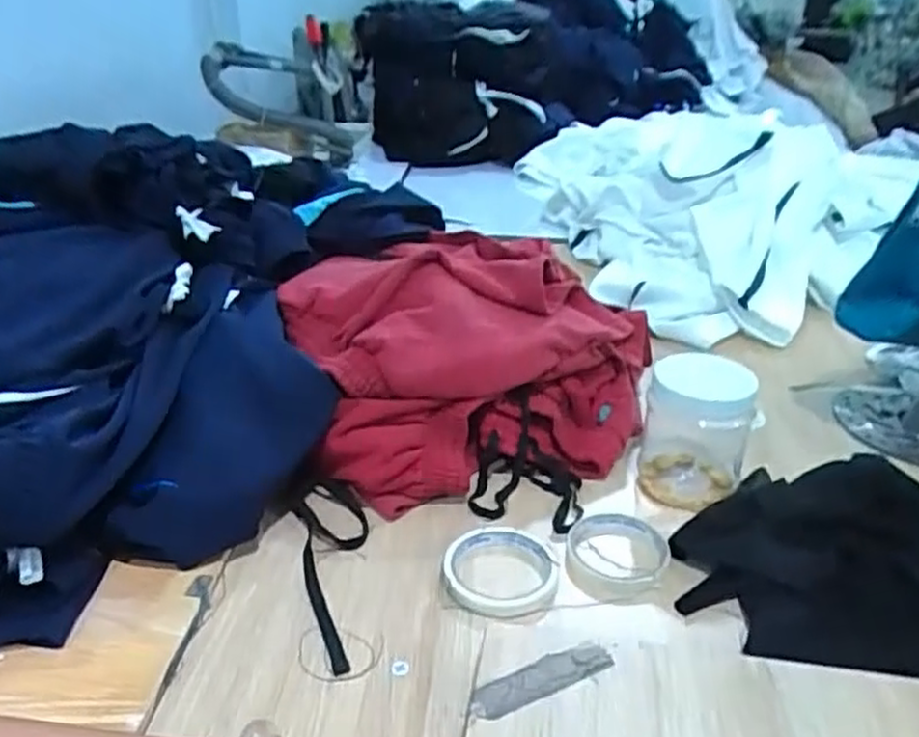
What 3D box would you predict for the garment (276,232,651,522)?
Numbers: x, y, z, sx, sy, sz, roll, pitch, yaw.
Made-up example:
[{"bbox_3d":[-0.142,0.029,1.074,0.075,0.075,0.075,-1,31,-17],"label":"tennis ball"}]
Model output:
[{"bbox_3d":[0.009,-0.021,0.801,0.366,0.164,0.322,-8,30,-15],"label":"garment"}]

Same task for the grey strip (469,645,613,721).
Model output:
[{"bbox_3d":[0.052,0.202,0.474,0.099,0.004,0.026,-13,33,-22],"label":"grey strip"}]

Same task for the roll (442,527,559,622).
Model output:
[{"bbox_3d":[0.036,0.168,0.615,0.094,0.011,0.100,0,29,0],"label":"roll"}]

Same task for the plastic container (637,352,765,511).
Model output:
[{"bbox_3d":[0.228,0.056,0.705,0.094,0.122,0.098,9,30,16],"label":"plastic container"}]

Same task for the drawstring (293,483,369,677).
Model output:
[{"bbox_3d":[-0.100,0.165,0.620,0.062,0.017,0.210,-8,30,-15],"label":"drawstring"}]

